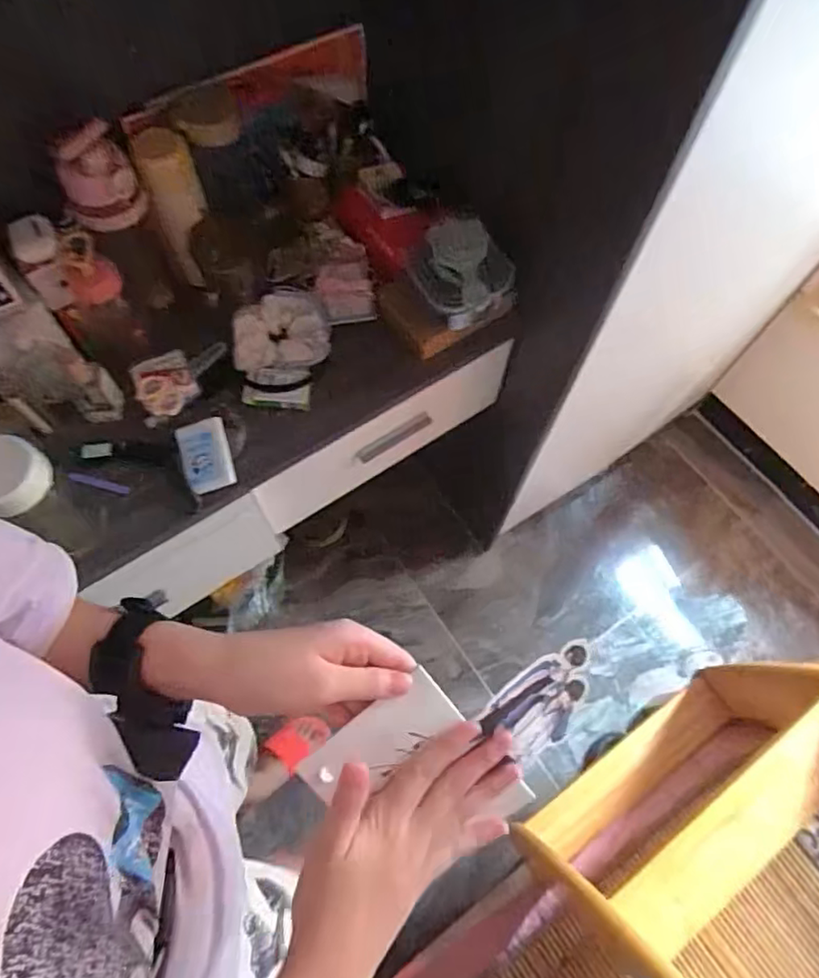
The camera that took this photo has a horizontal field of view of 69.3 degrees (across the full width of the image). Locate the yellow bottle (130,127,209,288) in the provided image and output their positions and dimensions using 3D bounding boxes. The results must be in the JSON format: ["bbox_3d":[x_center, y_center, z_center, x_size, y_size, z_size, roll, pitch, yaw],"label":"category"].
[{"bbox_3d":[-0.258,-0.311,0.663,0.054,0.156,0.048,-10,26,-6],"label":"yellow bottle"}]

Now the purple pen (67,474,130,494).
[{"bbox_3d":[-0.354,-0.007,0.678,0.066,0.006,0.011,15,66,-9],"label":"purple pen"}]

